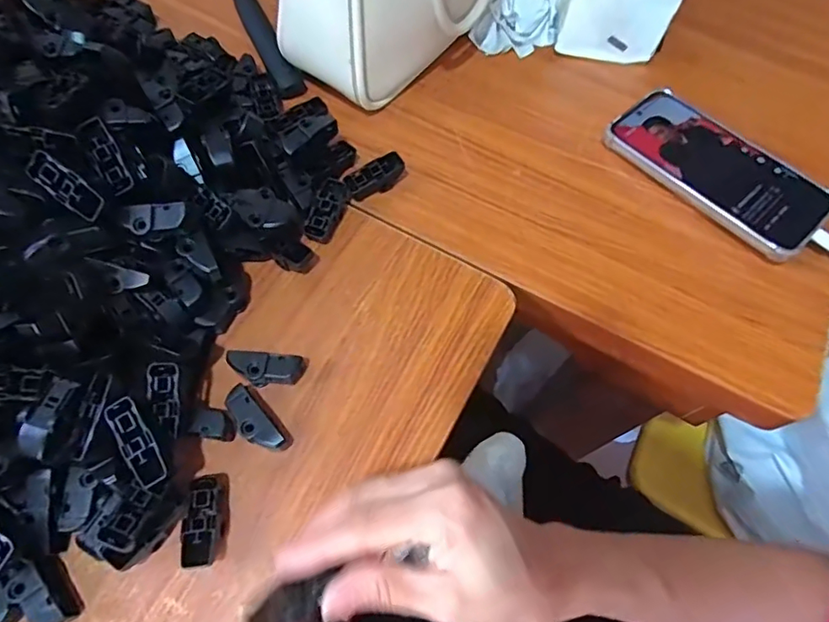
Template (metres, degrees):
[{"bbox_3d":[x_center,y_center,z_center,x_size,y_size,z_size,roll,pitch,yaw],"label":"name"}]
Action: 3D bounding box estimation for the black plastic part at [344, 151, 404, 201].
[{"bbox_3d":[-0.030,-0.102,0.405,0.048,0.020,0.018,-25,69,-14],"label":"black plastic part"}]

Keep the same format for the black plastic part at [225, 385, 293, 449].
[{"bbox_3d":[-0.096,0.067,0.321,0.020,0.018,0.045,-40,73,-19],"label":"black plastic part"}]

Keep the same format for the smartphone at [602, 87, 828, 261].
[{"bbox_3d":[0.241,-0.115,0.421,0.084,0.011,0.167,-39,69,-19],"label":"smartphone"}]

